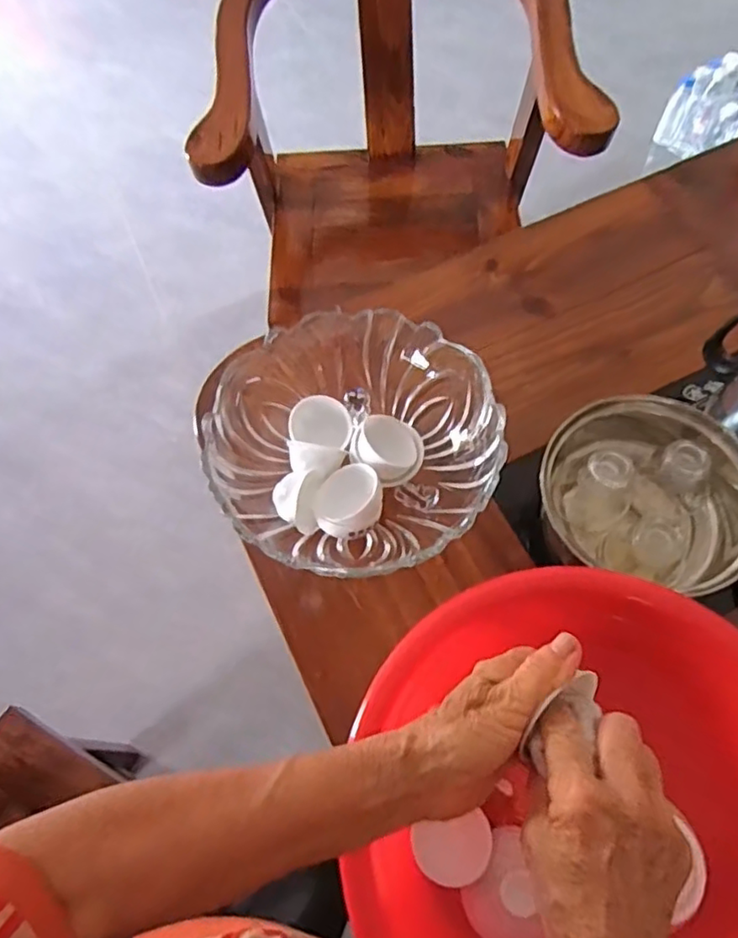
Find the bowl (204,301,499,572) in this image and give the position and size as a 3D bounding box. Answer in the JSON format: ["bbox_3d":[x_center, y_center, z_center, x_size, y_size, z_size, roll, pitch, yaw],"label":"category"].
[{"bbox_3d":[-0.013,-0.018,0.539,0.223,0.100,0.226,-1,64,2],"label":"bowl"}]

